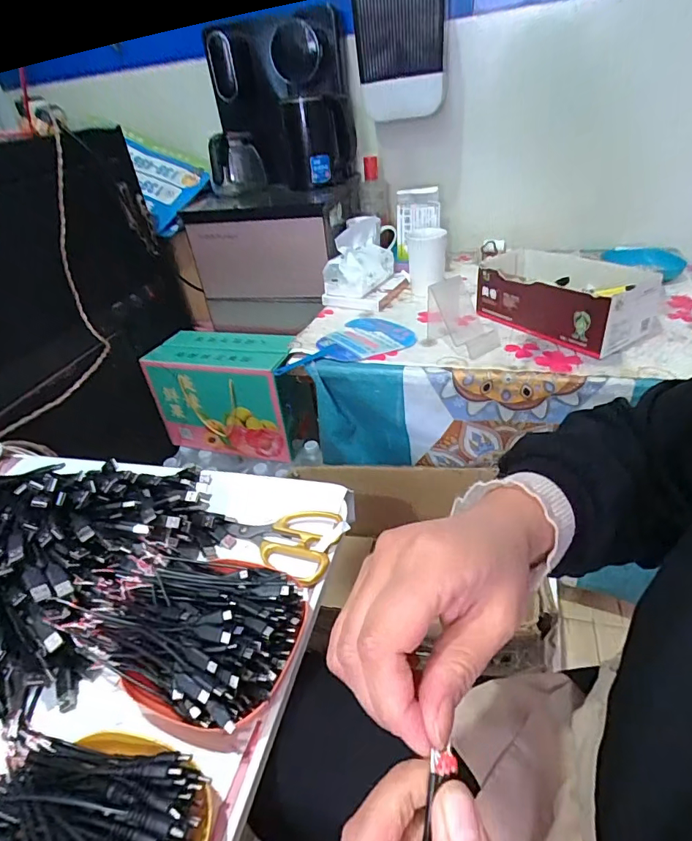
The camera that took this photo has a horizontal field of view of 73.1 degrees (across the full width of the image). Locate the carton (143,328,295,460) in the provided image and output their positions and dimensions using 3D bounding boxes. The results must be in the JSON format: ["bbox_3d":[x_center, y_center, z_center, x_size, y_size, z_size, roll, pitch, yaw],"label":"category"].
[{"bbox_3d":[-0.273,-0.064,1.097,0.326,0.240,0.151,6,38,17],"label":"carton"}]

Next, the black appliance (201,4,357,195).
[{"bbox_3d":[-0.140,-0.655,0.982,0.293,0.282,0.189,-4,36,4],"label":"black appliance"}]

